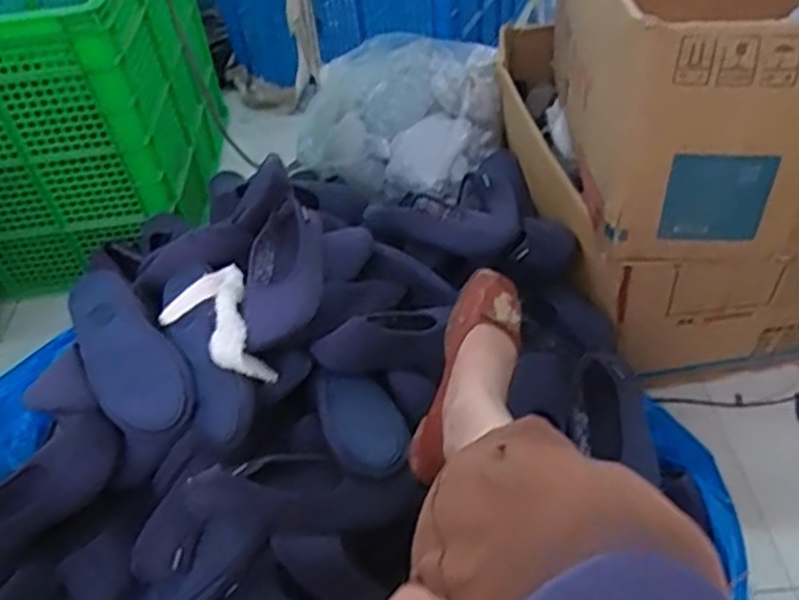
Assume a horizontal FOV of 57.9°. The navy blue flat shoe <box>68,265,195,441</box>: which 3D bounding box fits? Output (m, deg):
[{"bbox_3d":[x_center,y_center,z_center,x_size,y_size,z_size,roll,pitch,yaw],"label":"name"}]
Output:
[{"bbox_3d":[-0.326,0.062,0.868,0.099,0.065,0.236,-37,74,-10],"label":"navy blue flat shoe"}]

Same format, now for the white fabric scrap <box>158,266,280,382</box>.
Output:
[{"bbox_3d":[-0.224,0.039,0.875,0.109,0.061,0.161,-21,46,-14],"label":"white fabric scrap"}]

